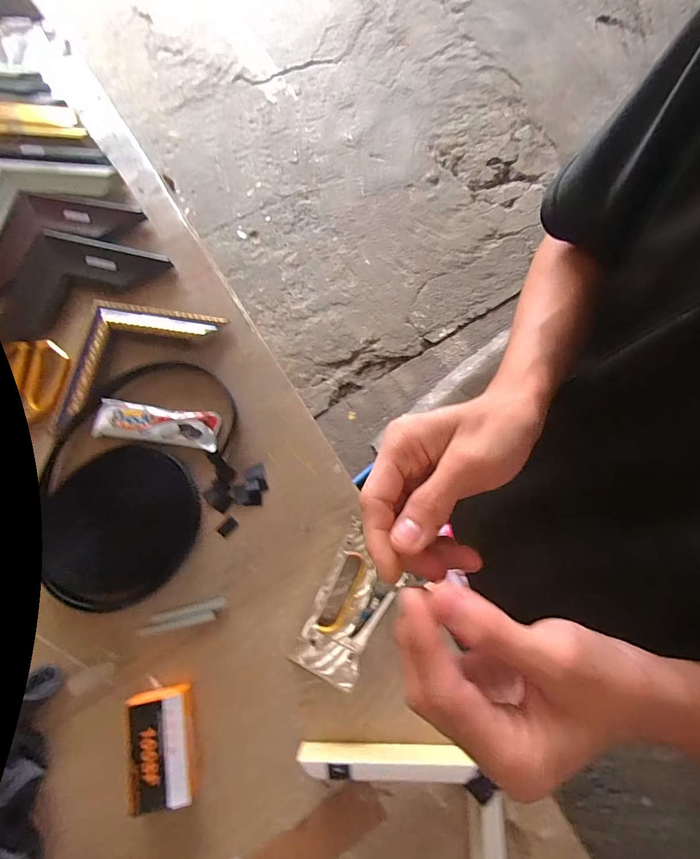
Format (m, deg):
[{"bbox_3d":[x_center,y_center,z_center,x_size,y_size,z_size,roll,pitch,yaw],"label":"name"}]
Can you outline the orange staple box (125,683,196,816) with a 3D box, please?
[{"bbox_3d":[-0.206,0.345,0.443,0.066,0.036,0.112,-14,76,-2],"label":"orange staple box"}]

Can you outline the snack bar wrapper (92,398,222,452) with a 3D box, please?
[{"bbox_3d":[-0.258,-0.008,0.536,0.162,0.011,0.049,7,76,3],"label":"snack bar wrapper"}]

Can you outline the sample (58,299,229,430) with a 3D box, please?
[{"bbox_3d":[-0.323,-0.130,0.566,0.249,0.016,0.140,-37,78,-8],"label":"sample"}]

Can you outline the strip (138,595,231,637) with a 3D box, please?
[{"bbox_3d":[-0.201,0.226,0.484,0.107,0.004,0.023,-14,76,-2],"label":"strip"}]

